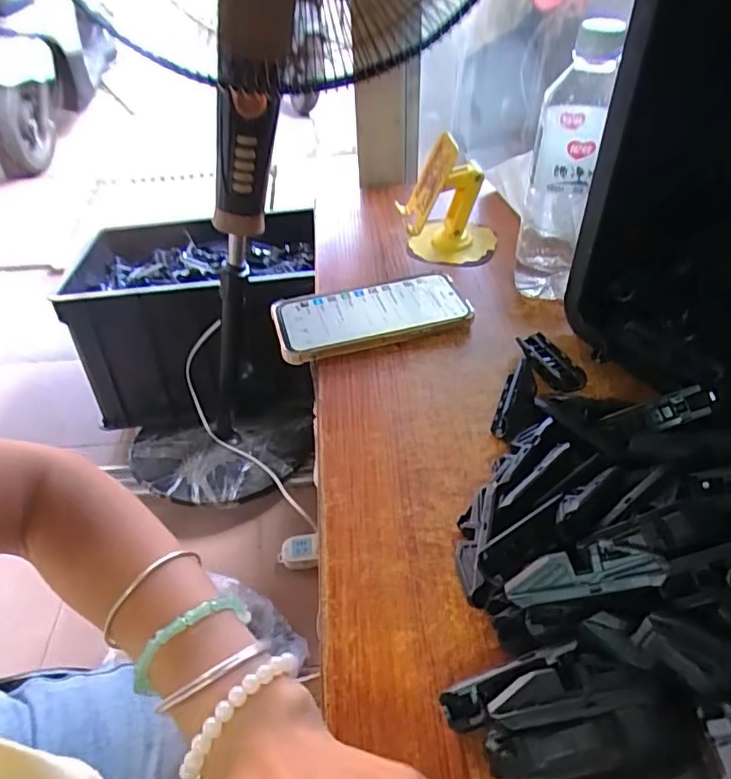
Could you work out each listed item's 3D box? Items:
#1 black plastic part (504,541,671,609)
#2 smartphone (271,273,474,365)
[{"bbox_3d":[0.103,0.087,0.265,0.071,0.006,0.022,-17,42,16],"label":"black plastic part"},{"bbox_3d":[0.004,-0.066,0.493,0.166,0.015,0.079,-13,45,-10],"label":"smartphone"}]

